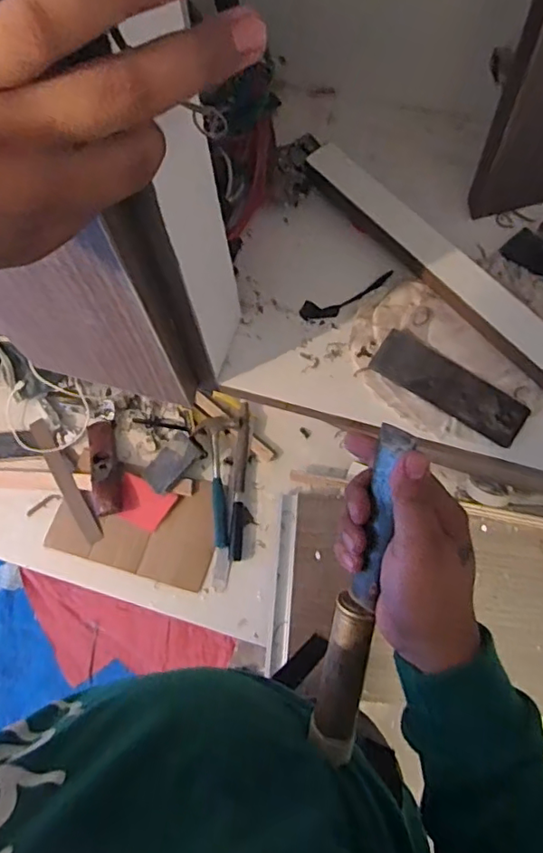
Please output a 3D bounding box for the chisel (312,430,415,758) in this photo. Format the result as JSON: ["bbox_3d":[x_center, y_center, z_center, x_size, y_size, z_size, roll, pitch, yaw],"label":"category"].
[{"bbox_3d":[0.062,0.119,0.383,0.031,0.029,0.239,11,102,7],"label":"chisel"}]

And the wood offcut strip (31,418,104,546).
[{"bbox_3d":[-0.406,0.100,1.103,0.036,0.012,0.277,-30,71,-8],"label":"wood offcut strip"}]

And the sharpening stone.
[{"bbox_3d":[0.150,-0.034,0.477,0.133,0.010,0.039,34,75,14],"label":"sharpening stone"}]

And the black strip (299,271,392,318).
[{"bbox_3d":[0.070,-0.118,0.519,0.090,0.009,0.023,-16,70,-3],"label":"black strip"}]

